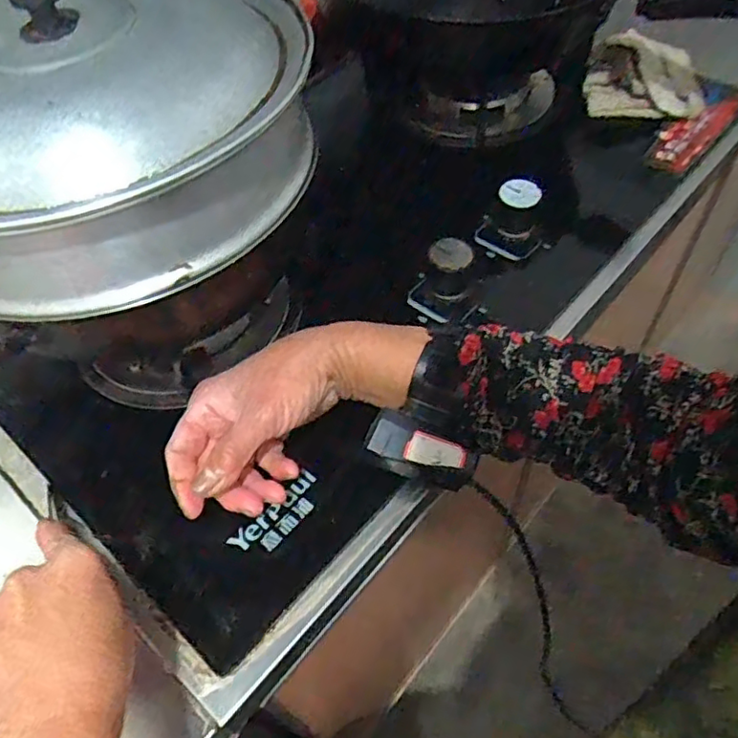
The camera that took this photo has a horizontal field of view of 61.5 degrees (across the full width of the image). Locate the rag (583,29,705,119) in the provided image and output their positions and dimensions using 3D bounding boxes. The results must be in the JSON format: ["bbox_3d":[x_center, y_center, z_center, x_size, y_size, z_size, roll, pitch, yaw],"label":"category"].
[{"bbox_3d":[0.282,-0.298,0.627,0.118,0.054,0.075,12,56,13],"label":"rag"}]

